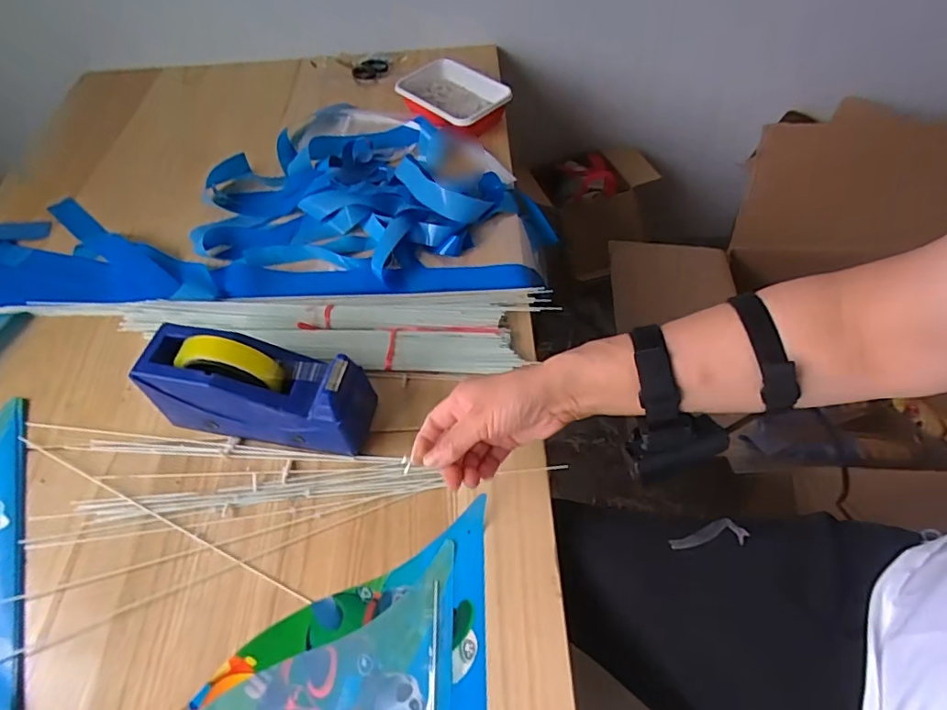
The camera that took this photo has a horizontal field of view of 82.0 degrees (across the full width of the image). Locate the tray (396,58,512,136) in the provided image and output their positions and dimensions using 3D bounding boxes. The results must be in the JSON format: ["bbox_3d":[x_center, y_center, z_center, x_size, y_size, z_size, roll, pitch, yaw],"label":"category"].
[{"bbox_3d":[-0.037,-0.399,0.857,0.179,0.044,0.124,37,66,28],"label":"tray"}]

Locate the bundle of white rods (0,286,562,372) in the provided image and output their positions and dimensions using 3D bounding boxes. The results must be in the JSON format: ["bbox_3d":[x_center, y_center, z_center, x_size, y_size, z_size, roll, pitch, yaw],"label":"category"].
[{"bbox_3d":[-0.228,-0.028,0.617,0.611,0.029,0.115,0,54,1],"label":"bundle of white rods"}]

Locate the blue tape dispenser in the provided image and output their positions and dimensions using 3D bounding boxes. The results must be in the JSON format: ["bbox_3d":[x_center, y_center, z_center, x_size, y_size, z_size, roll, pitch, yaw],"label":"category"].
[{"bbox_3d":[-0.203,0.033,0.522,0.198,0.114,0.066,7,55,7],"label":"blue tape dispenser"}]

